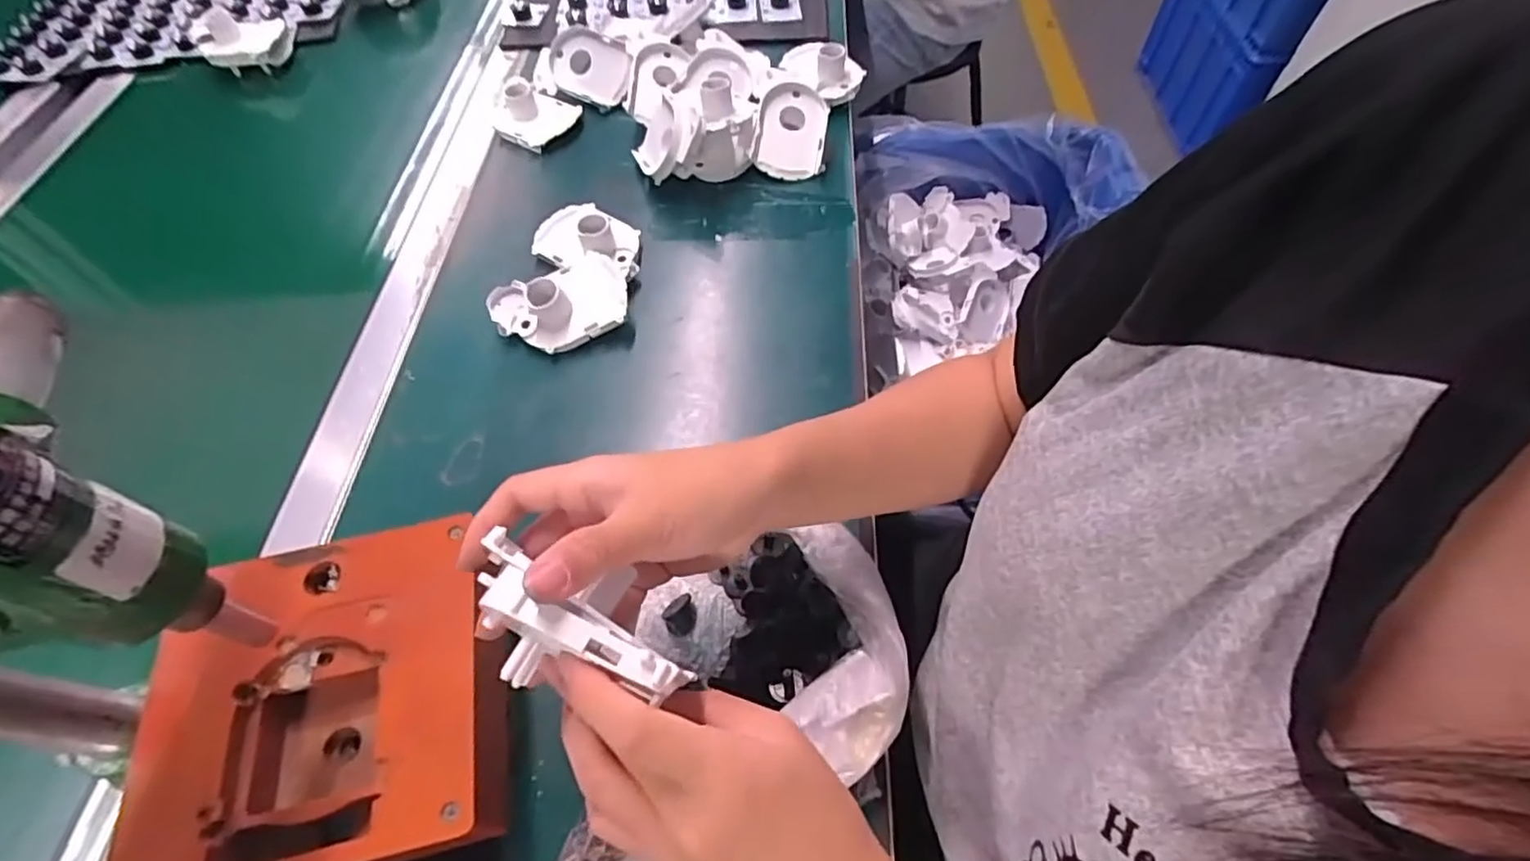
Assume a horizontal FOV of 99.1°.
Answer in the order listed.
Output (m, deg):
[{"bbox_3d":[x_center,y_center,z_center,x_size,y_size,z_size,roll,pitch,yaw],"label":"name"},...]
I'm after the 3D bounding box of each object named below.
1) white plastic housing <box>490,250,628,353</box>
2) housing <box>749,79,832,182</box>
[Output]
[{"bbox_3d":[-0.152,-0.098,0.499,0.108,0.036,0.071,-24,63,-13],"label":"white plastic housing"},{"bbox_3d":[0.024,-0.273,0.593,0.066,0.013,0.087,5,86,-11],"label":"housing"}]

